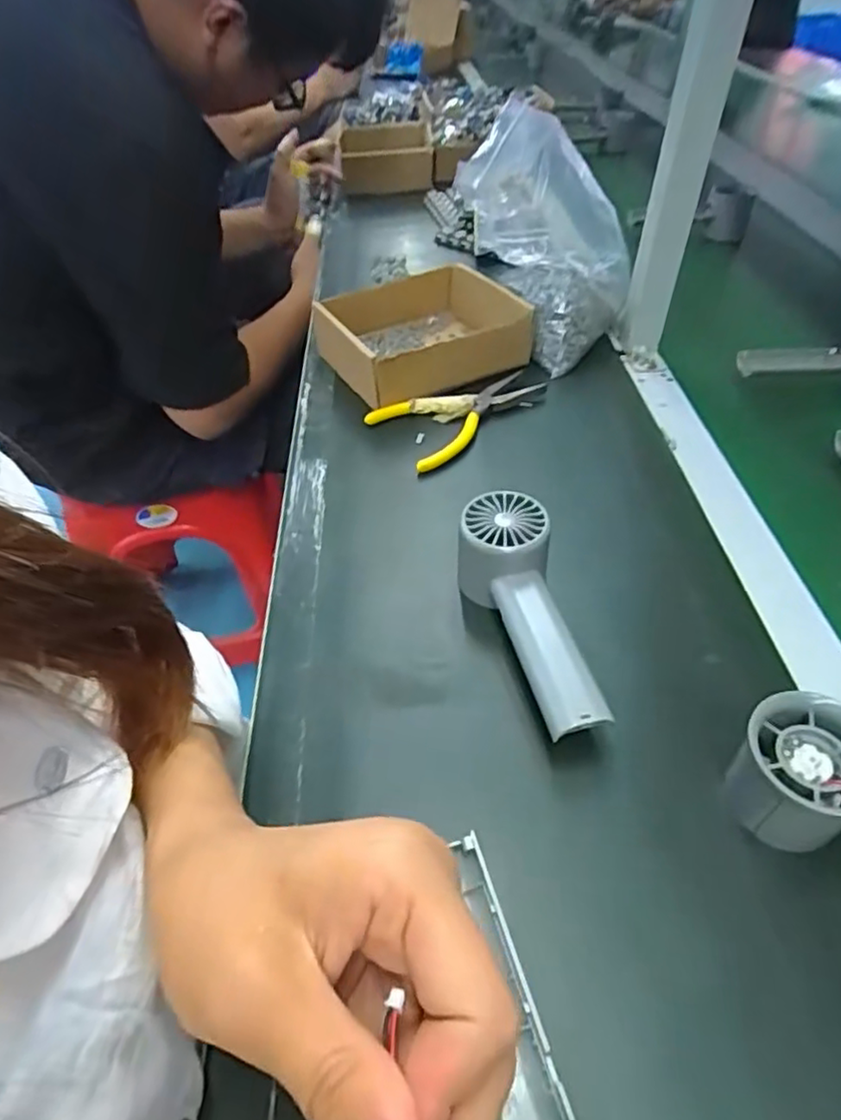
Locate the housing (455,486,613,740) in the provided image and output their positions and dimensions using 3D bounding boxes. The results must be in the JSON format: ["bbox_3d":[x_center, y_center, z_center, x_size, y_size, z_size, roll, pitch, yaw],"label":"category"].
[{"bbox_3d":[0.058,0.033,0.373,0.054,0.054,0.151,-7,45,-3],"label":"housing"}]

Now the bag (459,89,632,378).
[{"bbox_3d":[0.117,-0.304,0.609,0.160,0.195,0.157,7,46,11],"label":"bag"}]

